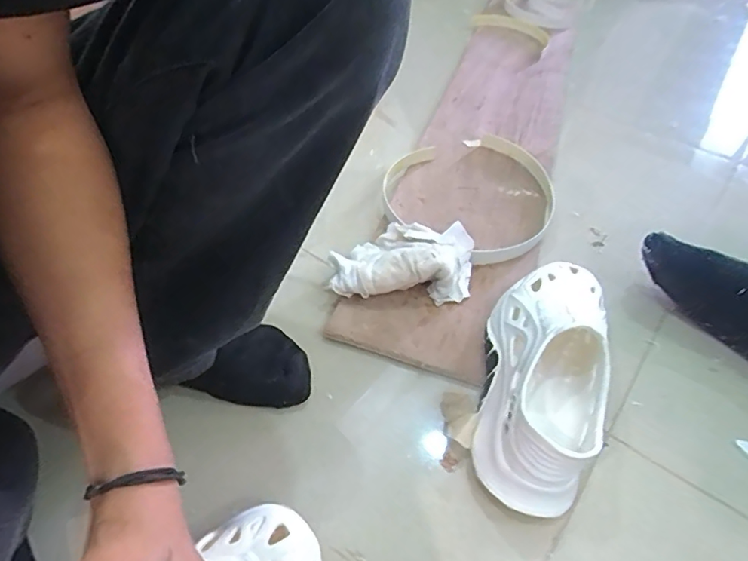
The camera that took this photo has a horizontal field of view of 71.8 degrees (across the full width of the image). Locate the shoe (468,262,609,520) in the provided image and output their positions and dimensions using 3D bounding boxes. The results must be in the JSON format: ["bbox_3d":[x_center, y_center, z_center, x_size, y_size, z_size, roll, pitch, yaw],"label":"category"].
[{"bbox_3d":[0.159,0.082,0.494,0.109,0.092,0.258,19,49,13],"label":"shoe"}]

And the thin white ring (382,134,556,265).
[{"bbox_3d":[0.134,-0.126,0.723,0.261,0.032,0.249,2,48,-2],"label":"thin white ring"}]

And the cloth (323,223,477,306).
[{"bbox_3d":[0.032,-0.027,0.608,0.165,0.053,0.105,0,48,-4],"label":"cloth"}]

